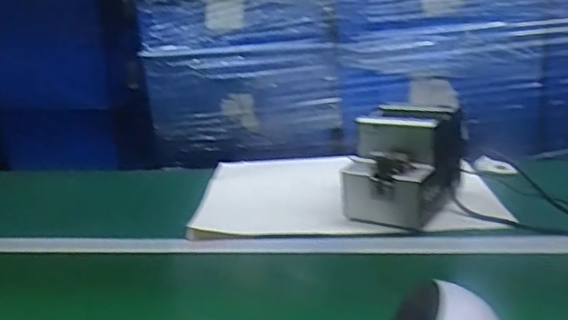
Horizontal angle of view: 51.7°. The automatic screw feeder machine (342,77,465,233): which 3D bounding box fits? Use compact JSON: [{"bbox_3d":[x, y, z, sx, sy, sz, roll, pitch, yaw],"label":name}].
[{"bbox_3d":[0.183,0.005,0.894,0.121,0.141,0.176,8,22,37],"label":"automatic screw feeder machine"}]

